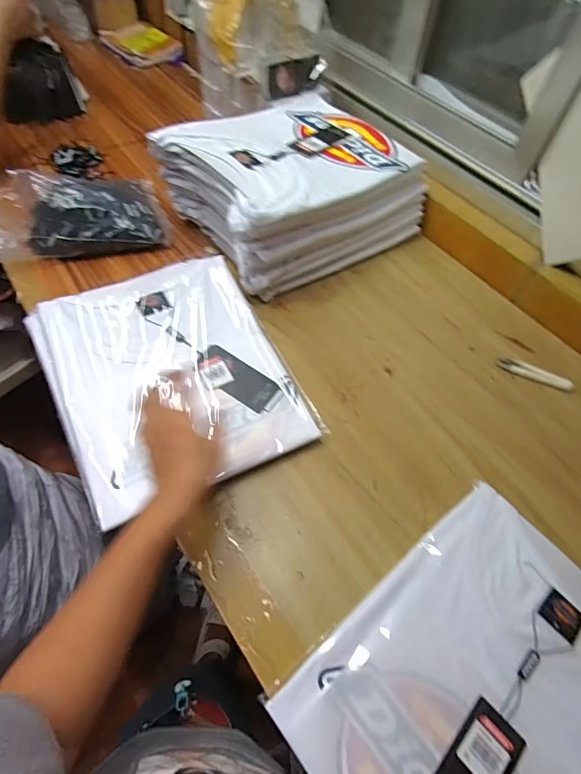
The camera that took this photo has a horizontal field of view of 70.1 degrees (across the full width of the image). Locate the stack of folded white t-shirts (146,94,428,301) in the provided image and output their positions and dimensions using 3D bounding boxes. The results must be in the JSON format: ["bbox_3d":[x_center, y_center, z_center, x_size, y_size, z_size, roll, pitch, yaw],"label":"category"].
[{"bbox_3d":[0.006,-0.329,0.672,0.354,0.154,0.286,-31,66,-22],"label":"stack of folded white t-shirts"}]

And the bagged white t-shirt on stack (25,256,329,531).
[{"bbox_3d":[-0.153,-0.023,0.520,0.276,0.027,0.320,-24,66,-16],"label":"bagged white t-shirt on stack"}]

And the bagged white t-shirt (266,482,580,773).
[{"bbox_3d":[0.184,0.281,0.375,0.316,0.020,0.254,-35,70,-20],"label":"bagged white t-shirt"}]

